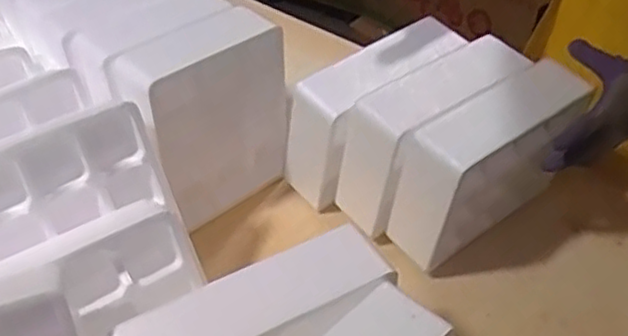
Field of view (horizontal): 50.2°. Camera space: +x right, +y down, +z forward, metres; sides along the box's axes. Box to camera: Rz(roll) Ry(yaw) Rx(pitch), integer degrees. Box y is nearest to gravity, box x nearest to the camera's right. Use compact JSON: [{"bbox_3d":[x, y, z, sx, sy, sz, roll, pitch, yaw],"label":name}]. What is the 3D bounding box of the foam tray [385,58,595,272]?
[{"bbox_3d":[0.207,0.000,0.801,0.238,0.189,0.072,-25,47,-24],"label":"foam tray"}]

